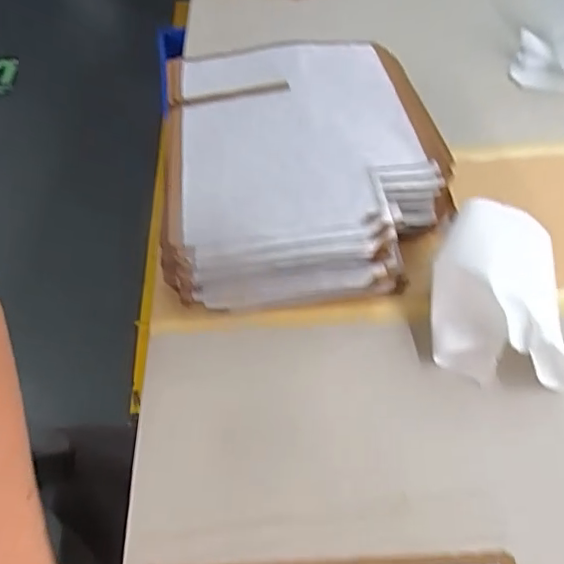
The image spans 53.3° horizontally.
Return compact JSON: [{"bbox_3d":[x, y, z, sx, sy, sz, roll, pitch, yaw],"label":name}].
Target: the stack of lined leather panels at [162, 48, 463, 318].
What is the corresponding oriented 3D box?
[{"bbox_3d":[0.019,-0.102,0.463,0.217,0.060,0.269,-7,51,0],"label":"stack of lined leather panels"}]

